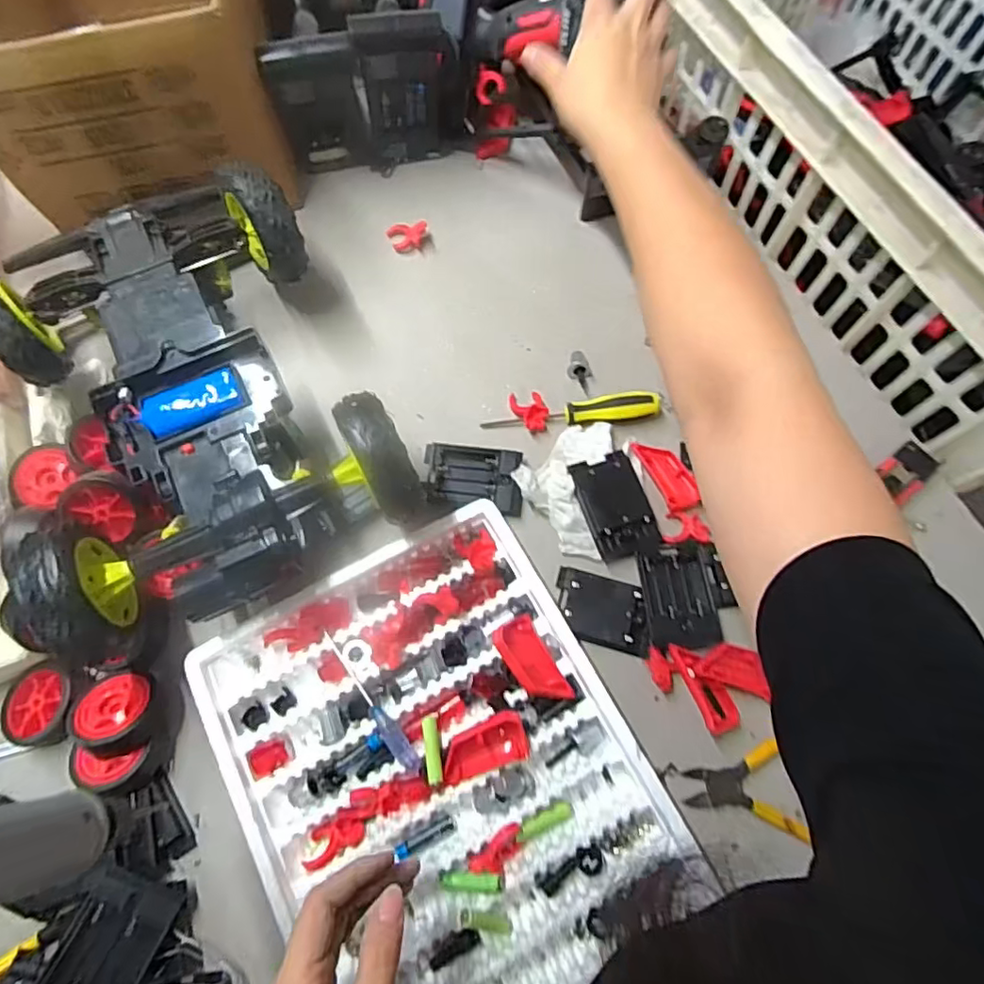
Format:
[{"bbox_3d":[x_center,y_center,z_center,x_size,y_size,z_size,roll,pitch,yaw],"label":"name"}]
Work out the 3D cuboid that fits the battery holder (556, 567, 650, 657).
[{"bbox_3d":[0.087,0.092,0.464,0.076,0.010,0.051,15,71,5],"label":"battery holder"}]

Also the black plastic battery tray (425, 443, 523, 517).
[{"bbox_3d":[-0.015,-0.013,0.497,0.081,0.016,0.058,4,71,1],"label":"black plastic battery tray"}]

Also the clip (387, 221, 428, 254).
[{"bbox_3d":[-0.085,-0.250,0.583,0.038,0.023,0.025,8,71,3],"label":"clip"}]

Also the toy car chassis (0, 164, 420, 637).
[{"bbox_3d":[-0.223,-0.080,0.465,0.229,0.107,0.347,-25,73,-9],"label":"toy car chassis"}]

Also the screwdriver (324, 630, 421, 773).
[{"bbox_3d":[-0.087,0.147,0.418,0.010,0.011,0.115,-37,75,-12],"label":"screwdriver"}]

